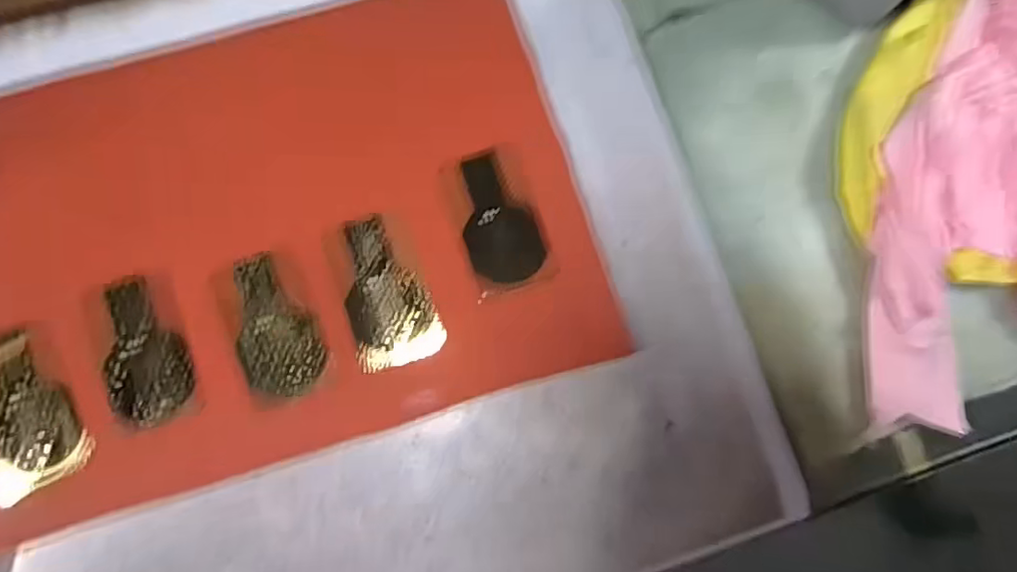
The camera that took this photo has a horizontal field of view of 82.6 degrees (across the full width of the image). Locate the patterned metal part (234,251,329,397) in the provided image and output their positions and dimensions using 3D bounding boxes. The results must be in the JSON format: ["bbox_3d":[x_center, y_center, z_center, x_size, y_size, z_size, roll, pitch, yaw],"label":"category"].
[{"bbox_3d":[-0.138,0.022,0.340,0.046,0.004,0.084,-21,83,-5],"label":"patterned metal part"}]

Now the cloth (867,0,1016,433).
[{"bbox_3d":[0.317,-0.057,0.354,0.197,0.047,0.276,3,82,-1],"label":"cloth"}]

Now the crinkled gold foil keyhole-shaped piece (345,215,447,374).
[{"bbox_3d":[-0.071,0.002,0.343,0.050,0.004,0.089,-13,83,-4],"label":"crinkled gold foil keyhole-shaped piece"}]

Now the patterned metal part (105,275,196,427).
[{"bbox_3d":[-0.213,0.037,0.334,0.048,0.004,0.083,-24,84,-5],"label":"patterned metal part"}]

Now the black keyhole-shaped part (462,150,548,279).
[{"bbox_3d":[-0.007,-0.041,0.351,0.043,0.004,0.078,-19,83,-4],"label":"black keyhole-shaped part"}]

